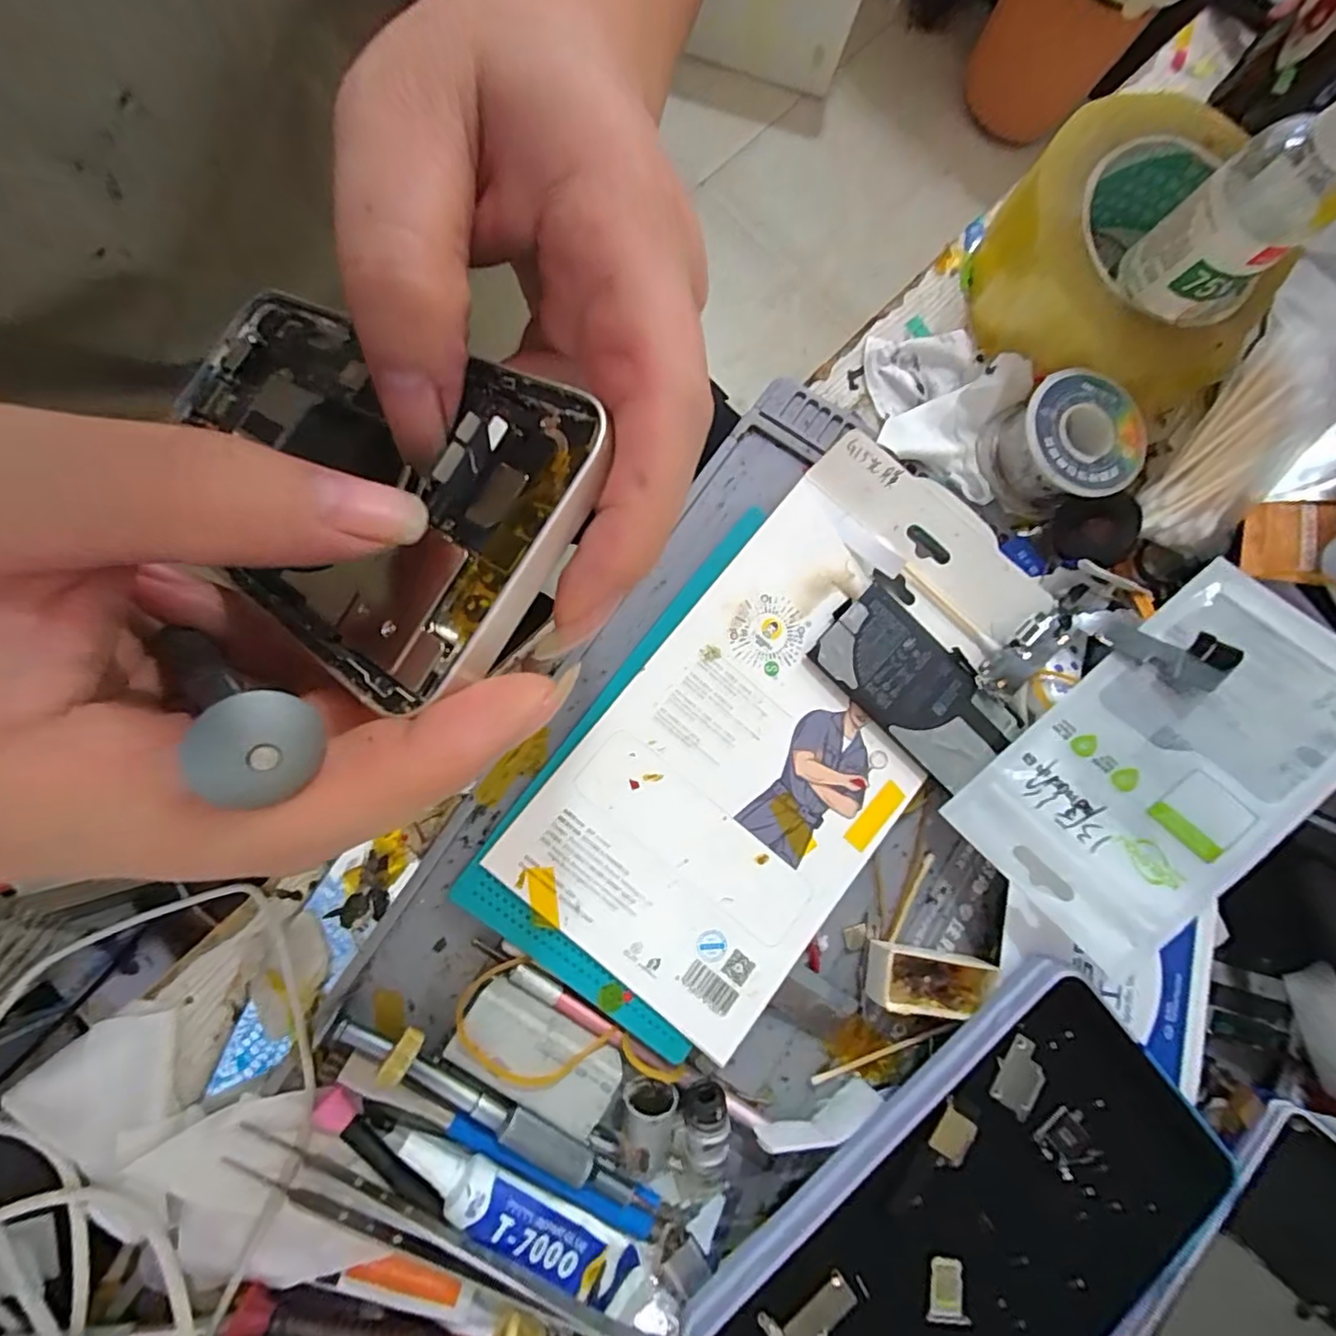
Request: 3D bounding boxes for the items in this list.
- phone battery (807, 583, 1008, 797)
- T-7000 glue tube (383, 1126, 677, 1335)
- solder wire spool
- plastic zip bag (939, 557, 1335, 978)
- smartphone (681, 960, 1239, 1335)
[{"bbox_3d":[0.101,0.008,0.251,0.084,0.004,0.043,43,81,-1],"label":"phone battery"},{"bbox_3d":[-0.049,0.196,0.212,0.115,0.017,0.020,33,82,-2],"label":"T-7000 glue tube"},{"bbox_3d":[0.167,-0.095,0.256,0.053,0.024,0.050,0,79,-1],"label":"solder wire spool"},{"bbox_3d":[0.188,0.032,0.232,0.148,0.016,0.084,-43,68,0],"label":"plastic zip bag"},{"bbox_3d":[0.107,0.204,0.209,0.184,0.012,0.107,-38,90,-8],"label":"smartphone"}]

